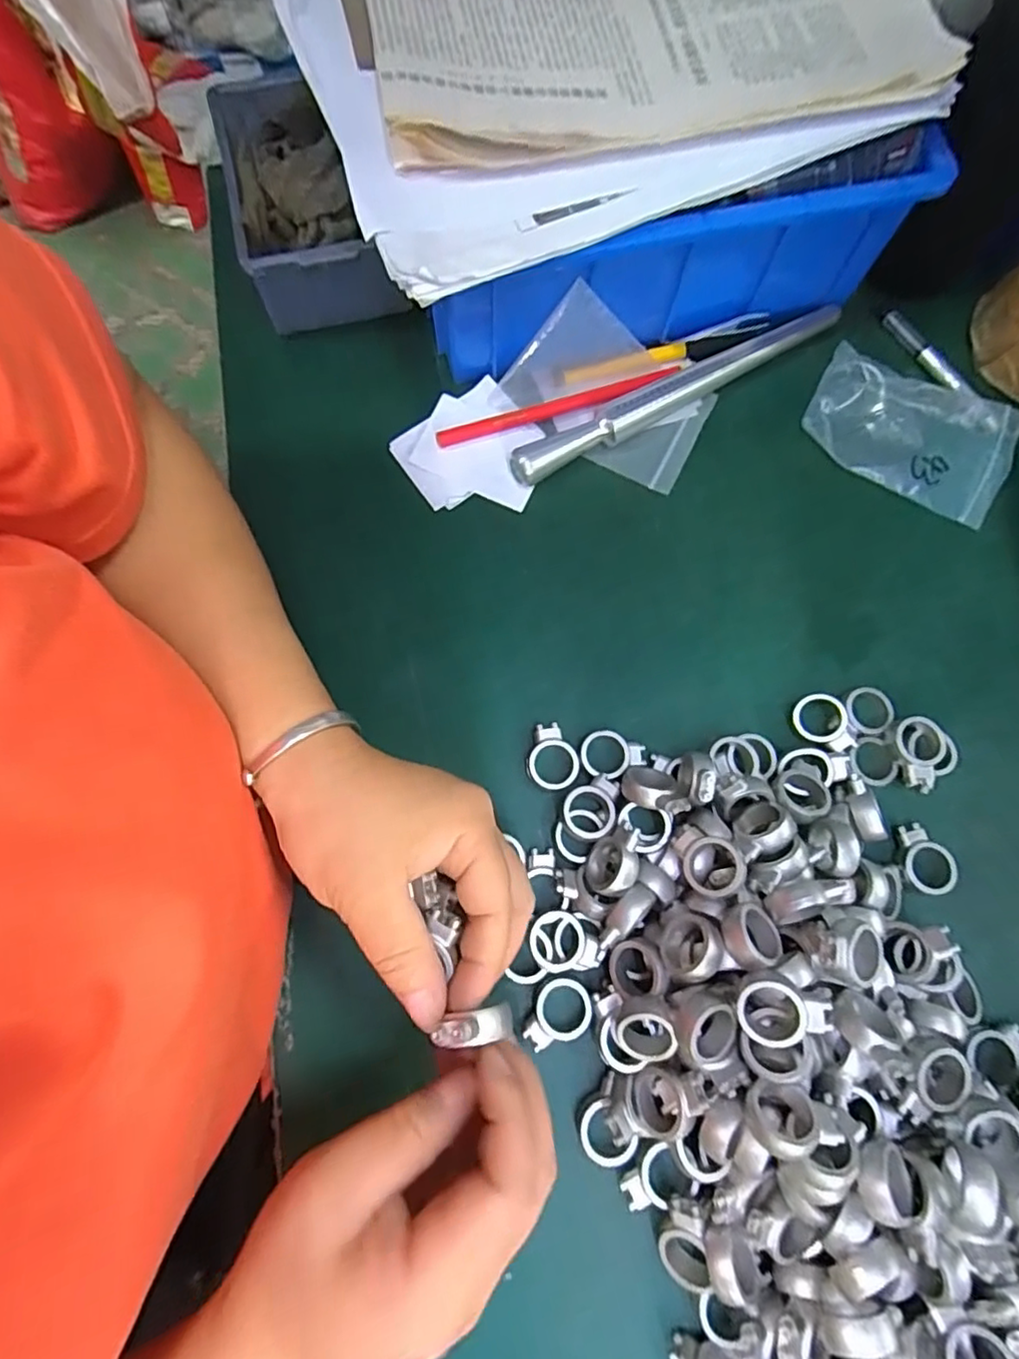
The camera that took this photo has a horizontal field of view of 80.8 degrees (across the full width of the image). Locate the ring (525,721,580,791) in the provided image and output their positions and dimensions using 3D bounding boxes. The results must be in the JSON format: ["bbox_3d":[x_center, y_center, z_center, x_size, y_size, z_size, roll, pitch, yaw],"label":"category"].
[{"bbox_3d":[0.021,0.040,0.308,0.026,0.006,0.034,-14,75,-6],"label":"ring"}]

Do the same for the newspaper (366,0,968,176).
[{"bbox_3d":[0.070,-0.359,0.320,0.281,0.031,0.187,-8,75,-4],"label":"newspaper"}]

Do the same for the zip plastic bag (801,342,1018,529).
[{"bbox_3d":[0.245,-0.151,0.368,0.121,0.014,0.082,24,75,5],"label":"zip plastic bag"}]

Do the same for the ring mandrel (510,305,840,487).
[{"bbox_3d":[0.106,-0.176,0.366,0.236,0.022,0.017,-29,77,-9],"label":"ring mandrel"}]

